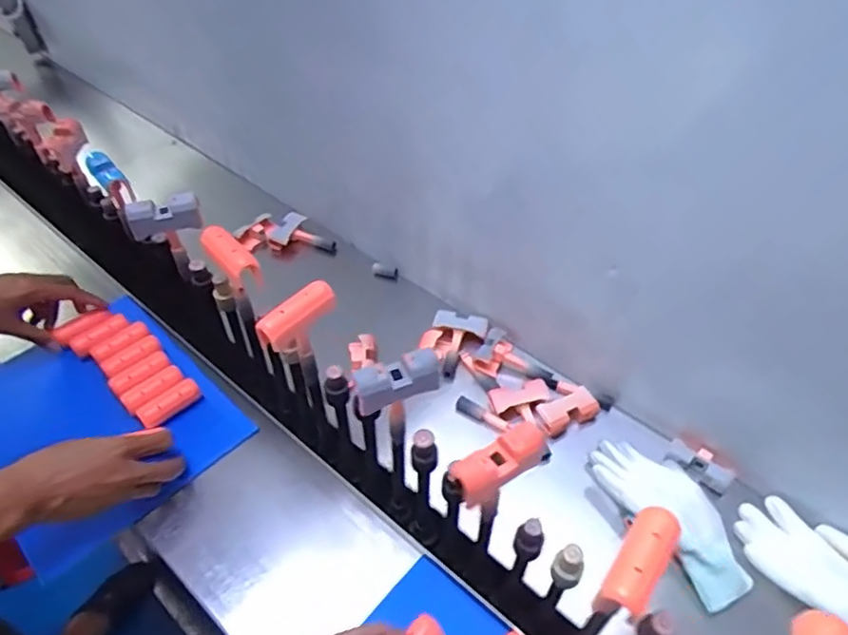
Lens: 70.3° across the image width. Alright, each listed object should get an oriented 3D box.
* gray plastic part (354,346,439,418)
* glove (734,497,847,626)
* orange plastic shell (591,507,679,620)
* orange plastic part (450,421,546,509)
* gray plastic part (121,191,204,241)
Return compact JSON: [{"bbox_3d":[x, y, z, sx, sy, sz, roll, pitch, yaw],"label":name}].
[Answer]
[{"bbox_3d":[-0.023,0.054,0.511,0.072,0.038,0.028,-15,47,-17],"label":"gray plastic part"},{"bbox_3d":[0.423,0.262,0.610,0.111,0.034,0.197,-33,55,-31],"label":"glove"},{"bbox_3d":[0.143,0.160,0.395,0.032,0.017,0.082,25,48,21],"label":"orange plastic shell"},{"bbox_3d":[0.056,0.111,0.455,0.072,0.039,0.028,-23,50,-24],"label":"orange plastic part"},{"bbox_3d":[-0.283,-0.109,0.654,0.075,0.039,0.024,-16,47,-18],"label":"gray plastic part"}]

